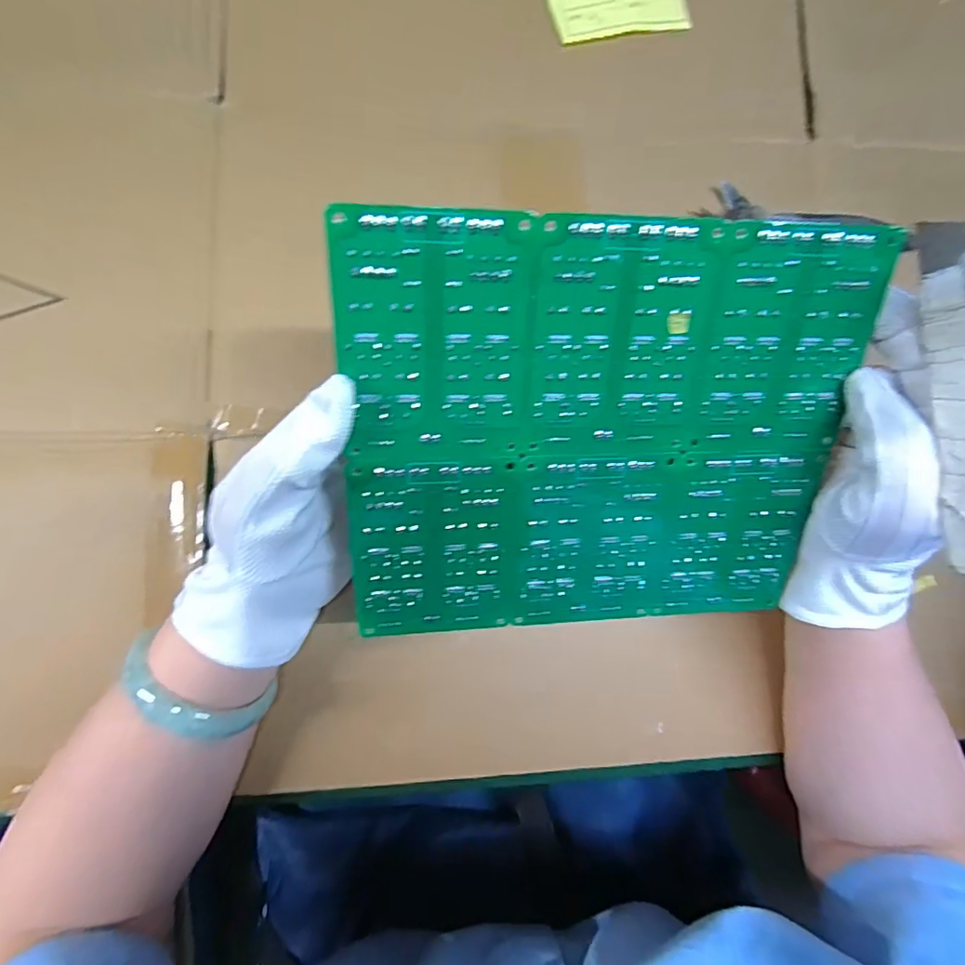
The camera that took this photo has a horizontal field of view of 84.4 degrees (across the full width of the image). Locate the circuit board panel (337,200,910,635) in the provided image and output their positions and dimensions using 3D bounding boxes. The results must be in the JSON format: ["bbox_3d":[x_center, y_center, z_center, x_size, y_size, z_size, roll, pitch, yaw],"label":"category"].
[{"bbox_3d":[0.049,-0.013,0.220,0.202,0.004,0.172,-2,116,-8],"label":"circuit board panel"}]

